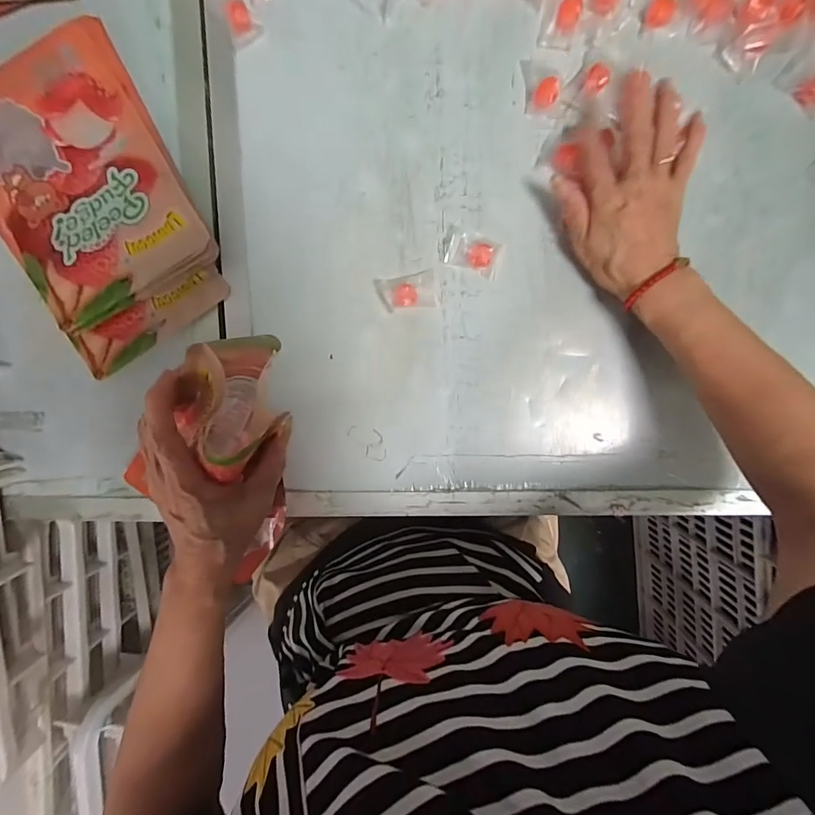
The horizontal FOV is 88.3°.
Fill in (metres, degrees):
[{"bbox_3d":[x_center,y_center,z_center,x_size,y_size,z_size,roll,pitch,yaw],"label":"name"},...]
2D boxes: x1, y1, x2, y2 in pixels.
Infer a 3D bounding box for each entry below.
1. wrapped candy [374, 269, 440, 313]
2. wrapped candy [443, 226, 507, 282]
[{"bbox_3d":[0.000,-0.105,0.383,0.053,0.014,0.033,-11,96,3],"label":"wrapped candy"},{"bbox_3d":[0.059,-0.139,0.374,0.054,0.014,0.032,20,97,0],"label":"wrapped candy"}]

